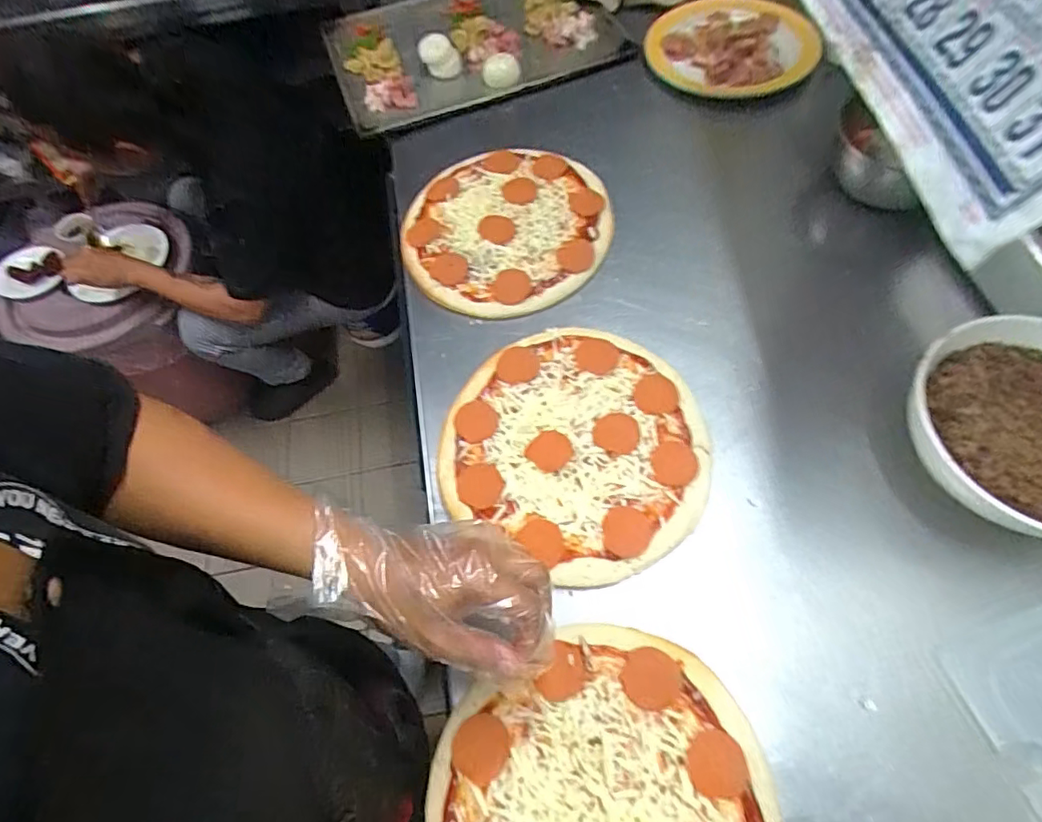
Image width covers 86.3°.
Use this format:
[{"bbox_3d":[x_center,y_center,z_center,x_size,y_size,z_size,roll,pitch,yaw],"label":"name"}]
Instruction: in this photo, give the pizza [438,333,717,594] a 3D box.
[{"bbox_3d":[0.059,0.028,0.558,0.252,0.033,0.245,-1,58,1],"label":"pizza"}]

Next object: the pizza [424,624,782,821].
[{"bbox_3d":[0.062,0.307,0.417,0.255,0.036,0.238,-3,61,5],"label":"pizza"}]

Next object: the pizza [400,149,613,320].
[{"bbox_3d":[-0.018,-0.241,0.719,0.258,0.033,0.276,-1,62,3],"label":"pizza"}]

